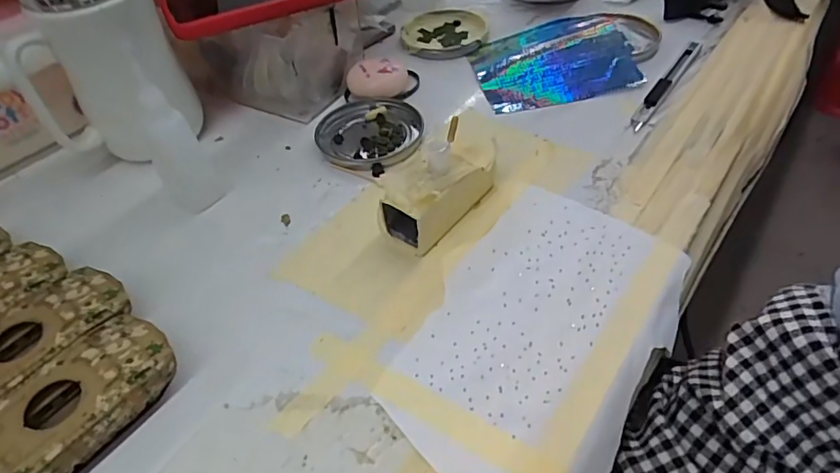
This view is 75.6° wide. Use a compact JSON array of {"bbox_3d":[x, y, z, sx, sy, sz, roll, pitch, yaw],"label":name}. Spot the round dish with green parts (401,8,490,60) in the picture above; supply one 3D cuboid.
[{"bbox_3d":[0.022,-0.190,0.509,0.077,0.010,0.082,3,46,9],"label":"round dish with green parts"}]

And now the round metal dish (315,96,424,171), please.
[{"bbox_3d":[-0.039,-0.079,0.407,0.077,0.008,0.084,0,46,6],"label":"round metal dish"}]

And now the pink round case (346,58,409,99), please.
[{"bbox_3d":[-0.036,-0.128,0.440,0.044,0.021,0.040,-3,46,3],"label":"pink round case"}]

